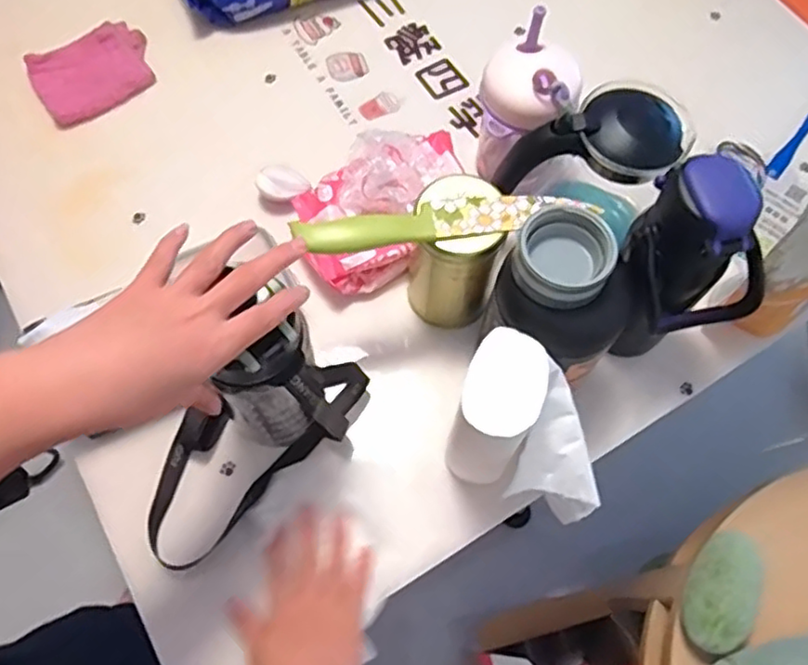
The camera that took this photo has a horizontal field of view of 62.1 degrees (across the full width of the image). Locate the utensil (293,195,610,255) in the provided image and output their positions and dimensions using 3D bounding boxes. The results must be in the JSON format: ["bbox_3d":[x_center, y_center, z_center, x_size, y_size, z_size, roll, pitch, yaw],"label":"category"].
[{"bbox_3d":[0.037,-0.095,0.555,0.242,0.024,0.033,-11,67,-4],"label":"utensil"}]

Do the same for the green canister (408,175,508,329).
[{"bbox_3d":[0.045,-0.072,0.634,0.075,0.149,0.079,-2,67,-1],"label":"green canister"}]

